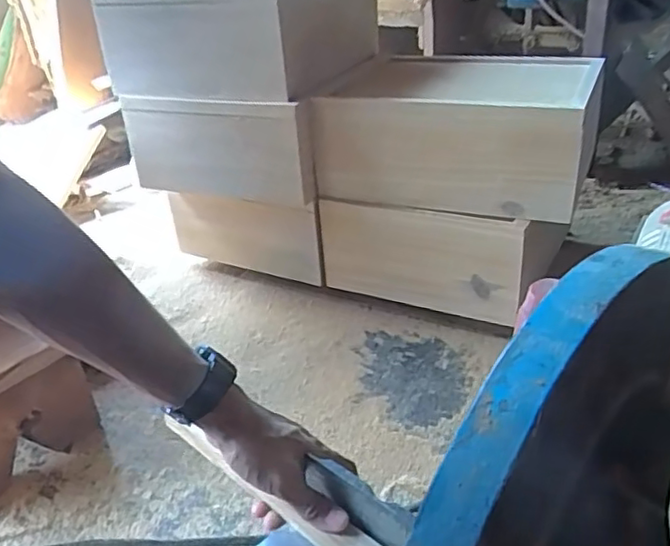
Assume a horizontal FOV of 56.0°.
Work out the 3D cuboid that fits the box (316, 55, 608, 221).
[{"bbox_3d":[0.166,-0.218,0.917,0.368,0.147,0.298,6,31,20],"label":"box"}]

